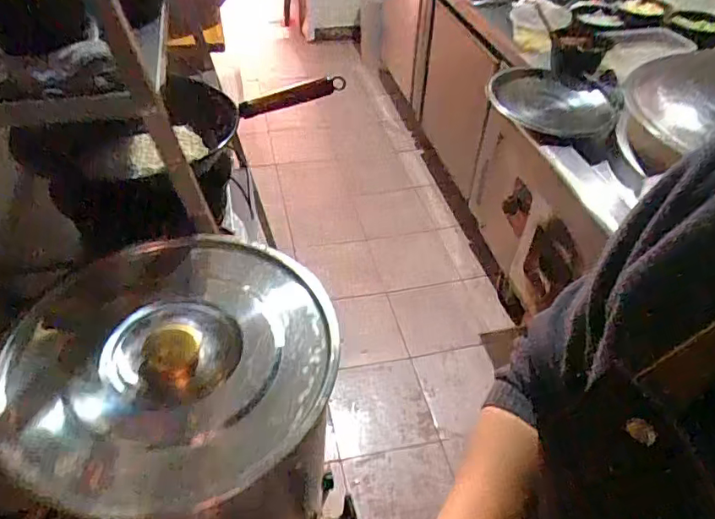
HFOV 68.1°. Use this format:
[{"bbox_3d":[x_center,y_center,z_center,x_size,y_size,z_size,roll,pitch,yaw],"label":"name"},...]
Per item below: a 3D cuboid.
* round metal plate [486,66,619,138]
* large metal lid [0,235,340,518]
[{"bbox_3d":[0.501,-0.401,1.357,0.316,0.061,0.303,1,44,-1],"label":"round metal plate"},{"bbox_3d":[-0.196,0.099,0.584,0.330,0.037,0.342,1,44,-1],"label":"large metal lid"}]

